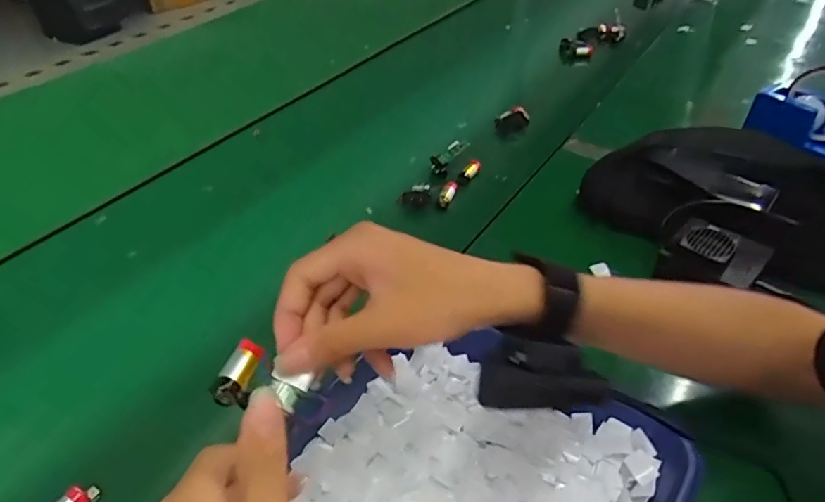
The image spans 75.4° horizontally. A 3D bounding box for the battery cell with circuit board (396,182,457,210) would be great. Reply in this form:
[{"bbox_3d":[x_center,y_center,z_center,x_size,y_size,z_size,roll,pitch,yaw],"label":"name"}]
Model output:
[{"bbox_3d":[0.019,-0.066,0.636,0.052,0.022,0.053,23,54,19],"label":"battery cell with circuit board"}]

